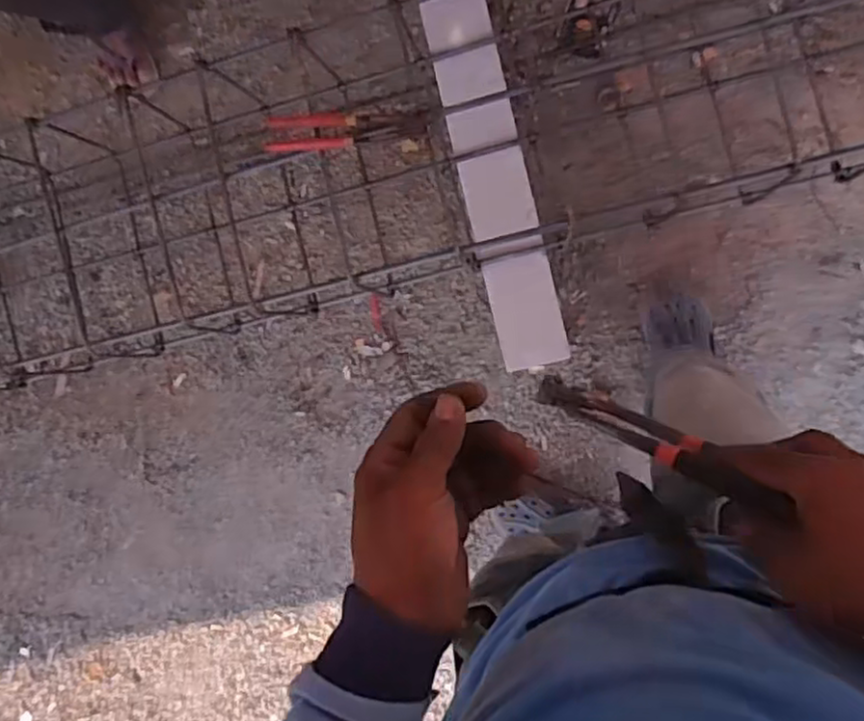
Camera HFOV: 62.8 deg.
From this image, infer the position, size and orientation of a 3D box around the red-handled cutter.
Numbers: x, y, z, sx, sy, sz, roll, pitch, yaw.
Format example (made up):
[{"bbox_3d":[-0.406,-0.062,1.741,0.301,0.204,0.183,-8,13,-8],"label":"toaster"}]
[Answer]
[{"bbox_3d":[-0.107,-0.286,0.882,0.208,0.019,0.043,1,114,12],"label":"red-handled cutter"}]

